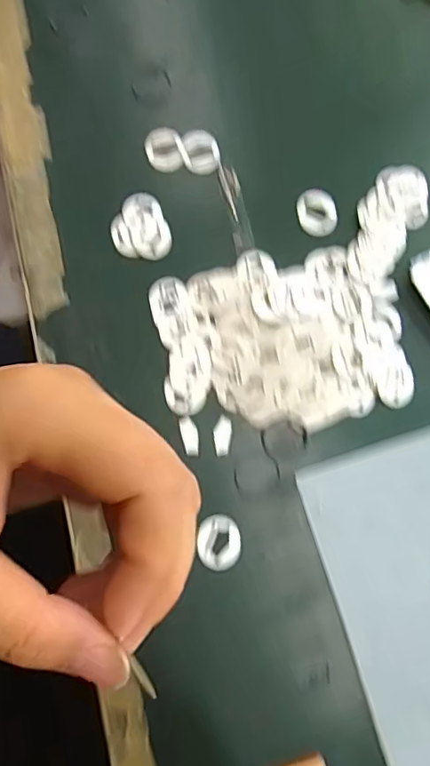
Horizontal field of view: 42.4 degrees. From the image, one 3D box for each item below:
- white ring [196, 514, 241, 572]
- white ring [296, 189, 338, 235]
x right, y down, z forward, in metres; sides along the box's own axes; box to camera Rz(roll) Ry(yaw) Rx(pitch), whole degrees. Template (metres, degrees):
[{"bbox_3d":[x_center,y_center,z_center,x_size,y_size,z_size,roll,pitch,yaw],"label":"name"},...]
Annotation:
[{"bbox_3d":[0.002,0.068,0.235,0.018,0.004,0.022,3,78,1],"label":"white ring"},{"bbox_3d":[0.049,-0.082,0.266,0.020,0.006,0.020,0,78,0],"label":"white ring"}]

